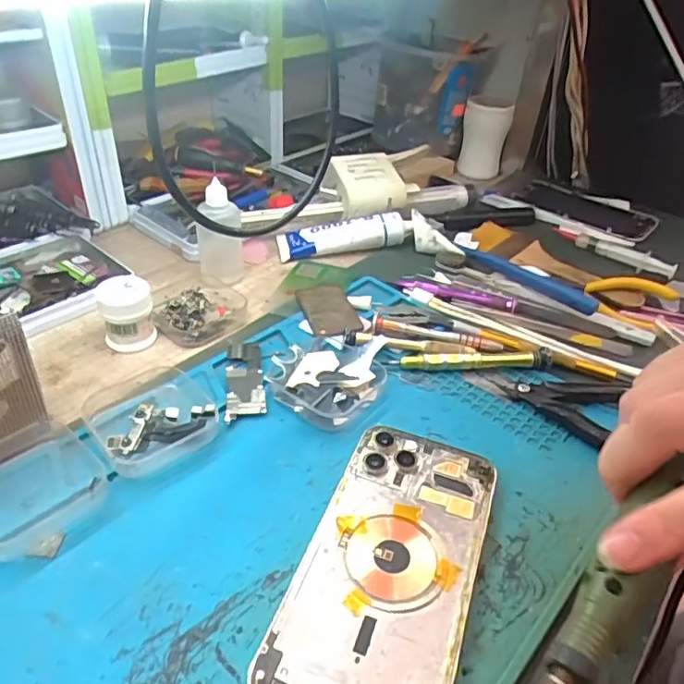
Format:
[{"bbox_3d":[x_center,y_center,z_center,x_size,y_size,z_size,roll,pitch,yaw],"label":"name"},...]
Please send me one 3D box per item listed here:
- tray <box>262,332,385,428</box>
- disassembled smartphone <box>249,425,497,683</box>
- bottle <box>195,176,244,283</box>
[{"bbox_3d":[-0.003,0.017,0.372,0.063,0.015,0.084,27,43,24],"label":"tray"},{"bbox_3d":[0.024,0.105,0.273,0.077,0.010,0.156,17,40,13],"label":"disassembled smartphone"},{"bbox_3d":[-0.097,-0.088,0.452,0.035,0.070,0.034,-2,39,-10],"label":"bottle"}]

